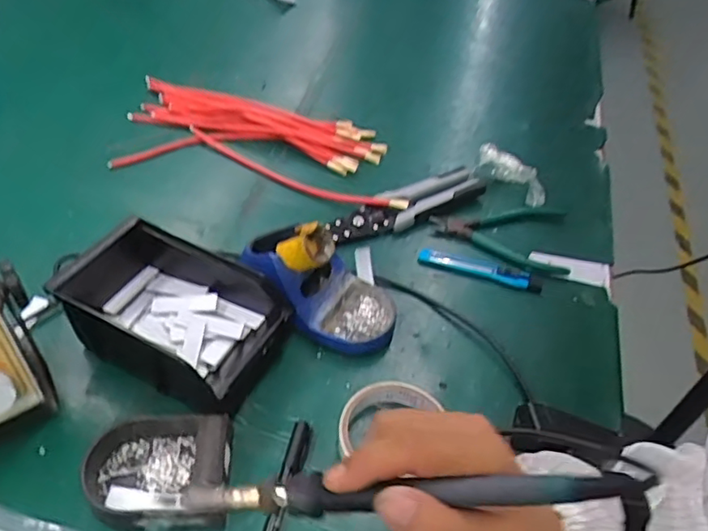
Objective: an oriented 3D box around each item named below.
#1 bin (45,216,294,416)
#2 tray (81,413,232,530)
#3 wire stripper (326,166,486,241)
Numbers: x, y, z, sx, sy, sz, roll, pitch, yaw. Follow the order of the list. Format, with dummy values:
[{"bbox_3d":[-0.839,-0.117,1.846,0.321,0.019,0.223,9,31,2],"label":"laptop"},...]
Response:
[{"bbox_3d":[-0.149,0.041,0.505,0.172,0.067,0.118,23,49,15],"label":"bin"},{"bbox_3d":[-0.142,0.149,0.432,0.101,0.029,0.080,2,47,-5],"label":"tray"},{"bbox_3d":[0.061,-0.069,0.675,0.193,0.015,0.049,-21,53,-23],"label":"wire stripper"}]

